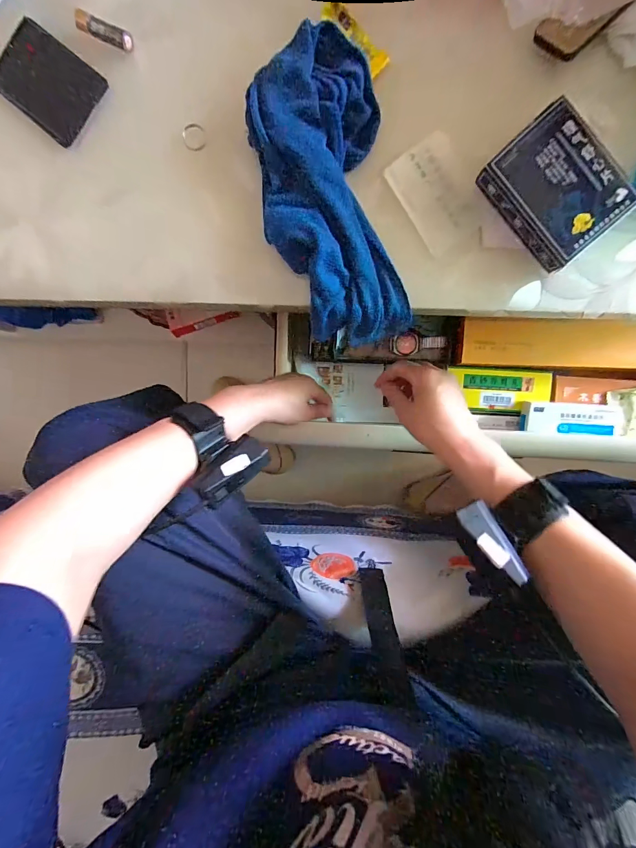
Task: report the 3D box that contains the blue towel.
[{"bbox_3d":[0.007,-0.187,0.306,0.102,0.036,0.231,-11,95,5],"label":"blue towel"}]

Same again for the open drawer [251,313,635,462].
[{"bbox_3d":[0.201,-0.051,0.521,0.554,0.085,0.185,3,94,15],"label":"open drawer"}]

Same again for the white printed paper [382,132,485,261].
[{"bbox_3d":[0.103,-0.196,0.313,0.059,0.006,0.087,-32,93,7],"label":"white printed paper"}]

